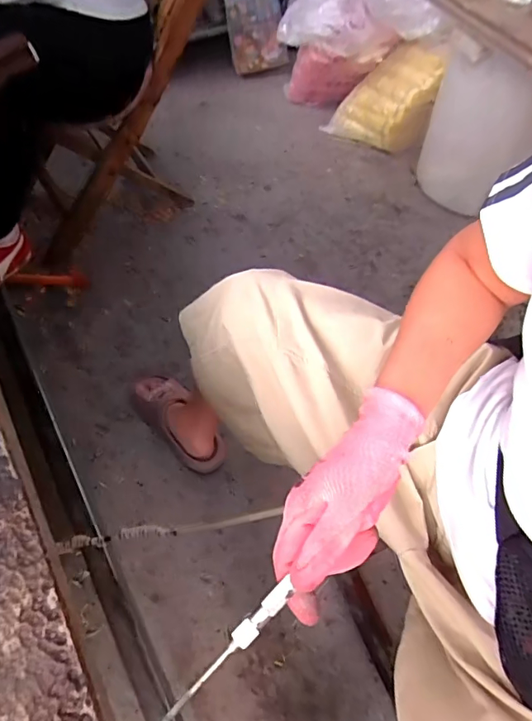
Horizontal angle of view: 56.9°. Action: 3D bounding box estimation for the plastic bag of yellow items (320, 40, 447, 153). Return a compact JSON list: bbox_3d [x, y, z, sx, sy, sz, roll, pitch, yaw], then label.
[{"bbox_3d":[0.337,-0.757,1.426,0.274,0.274,0.136,30,61,16],"label":"plastic bag of yellow items"}]

